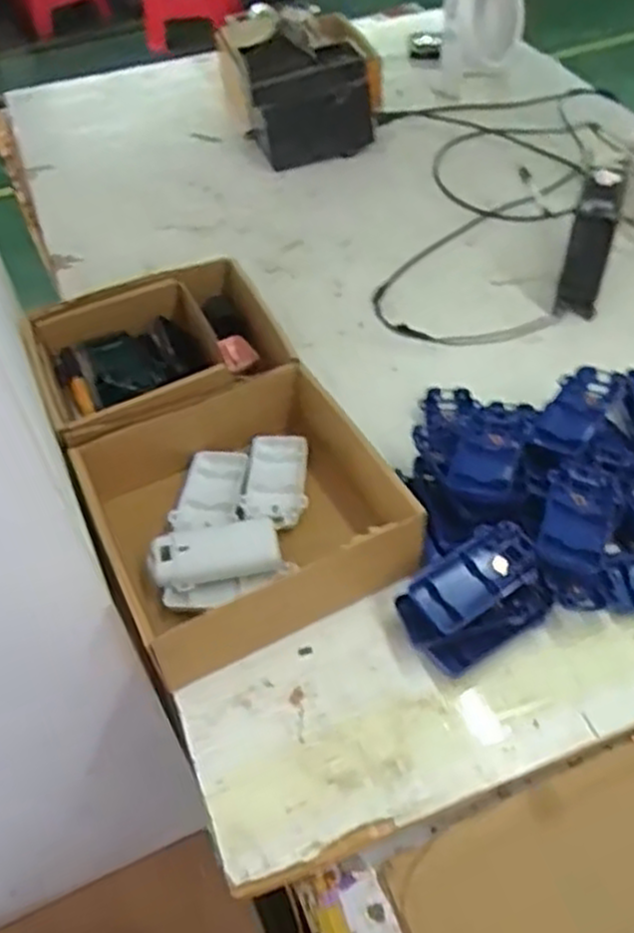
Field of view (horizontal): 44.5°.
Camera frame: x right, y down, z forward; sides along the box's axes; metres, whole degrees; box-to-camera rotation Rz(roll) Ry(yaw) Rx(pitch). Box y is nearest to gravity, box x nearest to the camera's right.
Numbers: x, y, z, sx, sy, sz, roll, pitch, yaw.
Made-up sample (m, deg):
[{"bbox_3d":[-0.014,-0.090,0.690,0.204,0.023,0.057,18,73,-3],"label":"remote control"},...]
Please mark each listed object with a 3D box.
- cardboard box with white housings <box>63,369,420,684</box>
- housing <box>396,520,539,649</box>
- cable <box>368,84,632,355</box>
[{"bbox_3d":[-0.058,0.035,0.589,0.195,0.070,0.195,-23,51,-16],"label":"cardboard box with white housings"},{"bbox_3d":[0.109,0.088,0.551,0.110,0.036,0.050,-29,53,-20],"label":"housing"},{"bbox_3d":[0.206,-0.361,0.913,0.276,0.118,0.546,-1,50,5],"label":"cable"}]

